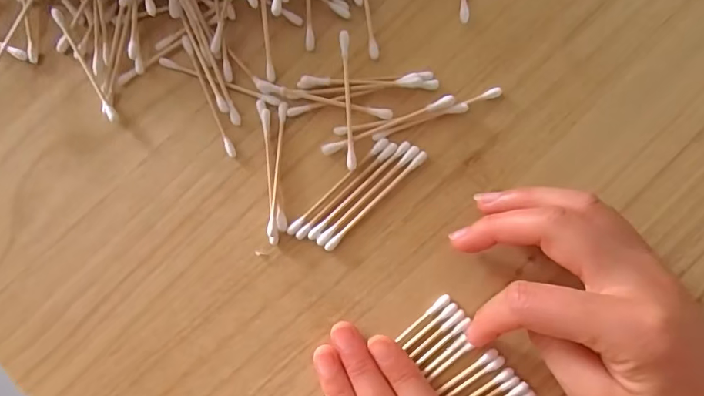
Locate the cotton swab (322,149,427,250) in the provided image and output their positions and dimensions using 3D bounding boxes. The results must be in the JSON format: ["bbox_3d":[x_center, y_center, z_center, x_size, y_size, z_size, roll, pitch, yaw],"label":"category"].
[{"bbox_3d":[0.012,0.002,0.247,0.070,0.004,0.005,-43,85,-1],"label":"cotton swab"}]

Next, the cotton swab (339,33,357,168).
[{"bbox_3d":[-0.002,-0.051,0.249,0.005,0.007,0.071,-3,85,2],"label":"cotton swab"}]

